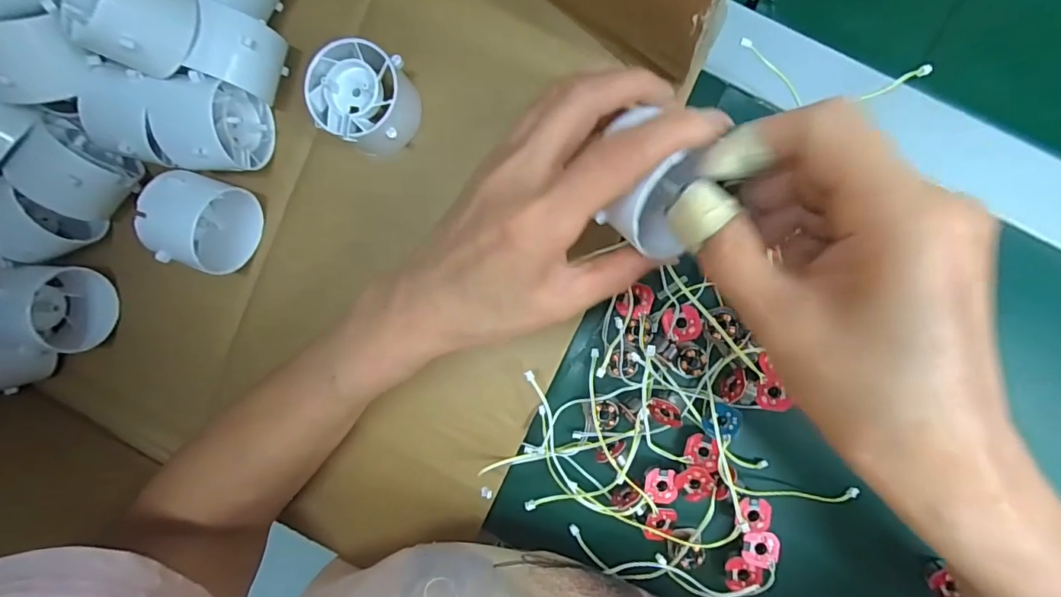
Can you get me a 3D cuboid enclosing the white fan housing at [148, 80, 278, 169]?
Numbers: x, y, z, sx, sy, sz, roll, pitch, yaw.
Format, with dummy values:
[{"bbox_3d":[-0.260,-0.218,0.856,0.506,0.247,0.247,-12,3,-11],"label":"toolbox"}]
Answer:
[{"bbox_3d":[-0.170,-0.090,0.260,0.036,0.045,0.043,2,90,6],"label":"white fan housing"}]

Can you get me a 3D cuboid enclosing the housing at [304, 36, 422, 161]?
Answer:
[{"bbox_3d":[-0.088,-0.105,0.256,0.047,0.034,0.048,0,89,6],"label":"housing"}]

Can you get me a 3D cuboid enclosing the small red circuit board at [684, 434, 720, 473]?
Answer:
[{"bbox_3d":[0.095,0.085,0.266,0.018,0.004,0.019,9,90,6],"label":"small red circuit board"}]

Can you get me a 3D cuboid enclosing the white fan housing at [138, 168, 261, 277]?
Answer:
[{"bbox_3d":[-0.178,-0.041,0.268,0.033,0.057,0.048,13,91,6],"label":"white fan housing"}]

